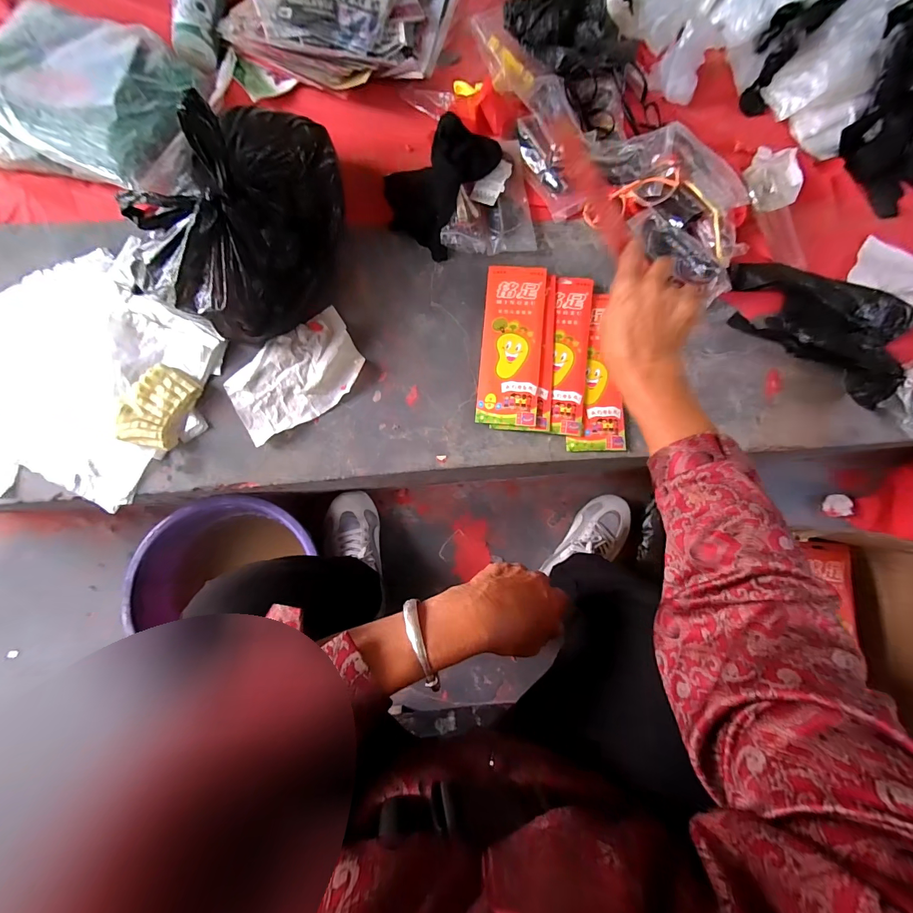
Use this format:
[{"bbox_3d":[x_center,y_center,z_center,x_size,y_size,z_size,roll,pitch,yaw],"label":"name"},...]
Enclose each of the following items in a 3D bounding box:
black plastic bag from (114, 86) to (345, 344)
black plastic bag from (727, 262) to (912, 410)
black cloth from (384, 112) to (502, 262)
[{"bbox_3d":[-0.290,-0.315,0.487,0.234,0.205,0.281,9,82,-2],"label":"black plastic bag"},{"bbox_3d":[0.558,-0.224,0.598,0.278,0.053,0.161,35,82,2],"label":"black plastic bag"},{"bbox_3d":[-0.036,-0.425,0.592,0.144,0.058,0.188,29,82,1],"label":"black cloth"}]

